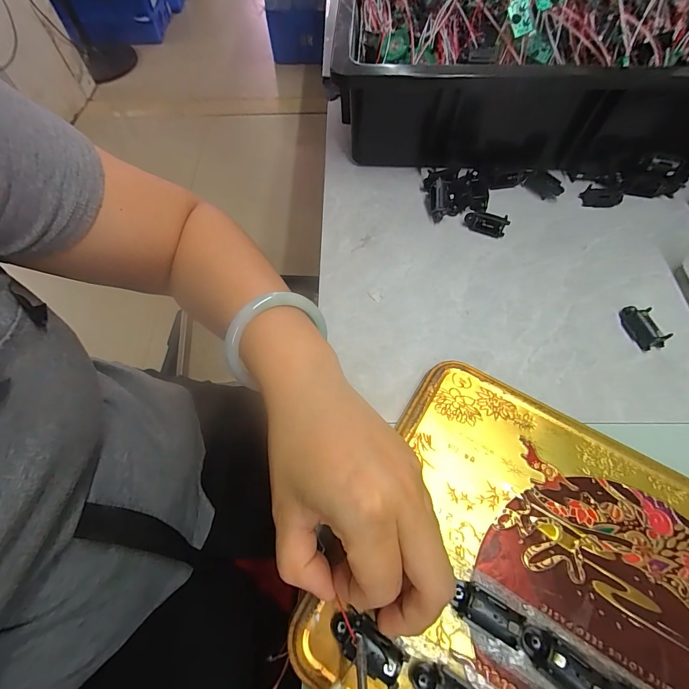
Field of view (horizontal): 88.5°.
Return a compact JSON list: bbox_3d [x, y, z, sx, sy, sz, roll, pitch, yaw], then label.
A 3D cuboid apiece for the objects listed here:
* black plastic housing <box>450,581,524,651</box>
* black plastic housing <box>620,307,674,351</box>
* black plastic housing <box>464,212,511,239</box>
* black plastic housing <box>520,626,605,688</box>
[{"bbox_3d":[0.069,0.129,0.170,0.033,0.016,0.015,28,65,14],"label":"black plastic housing"},{"bbox_3d":[0.220,-0.014,0.260,0.016,0.012,0.035,-13,63,-7],"label":"black plastic housing"},{"bbox_3d":[0.124,-0.105,0.310,0.035,0.016,0.010,21,64,11],"label":"black plastic housing"},{"bbox_3d":[0.099,0.146,0.160,0.037,0.015,0.014,34,67,17],"label":"black plastic housing"}]

